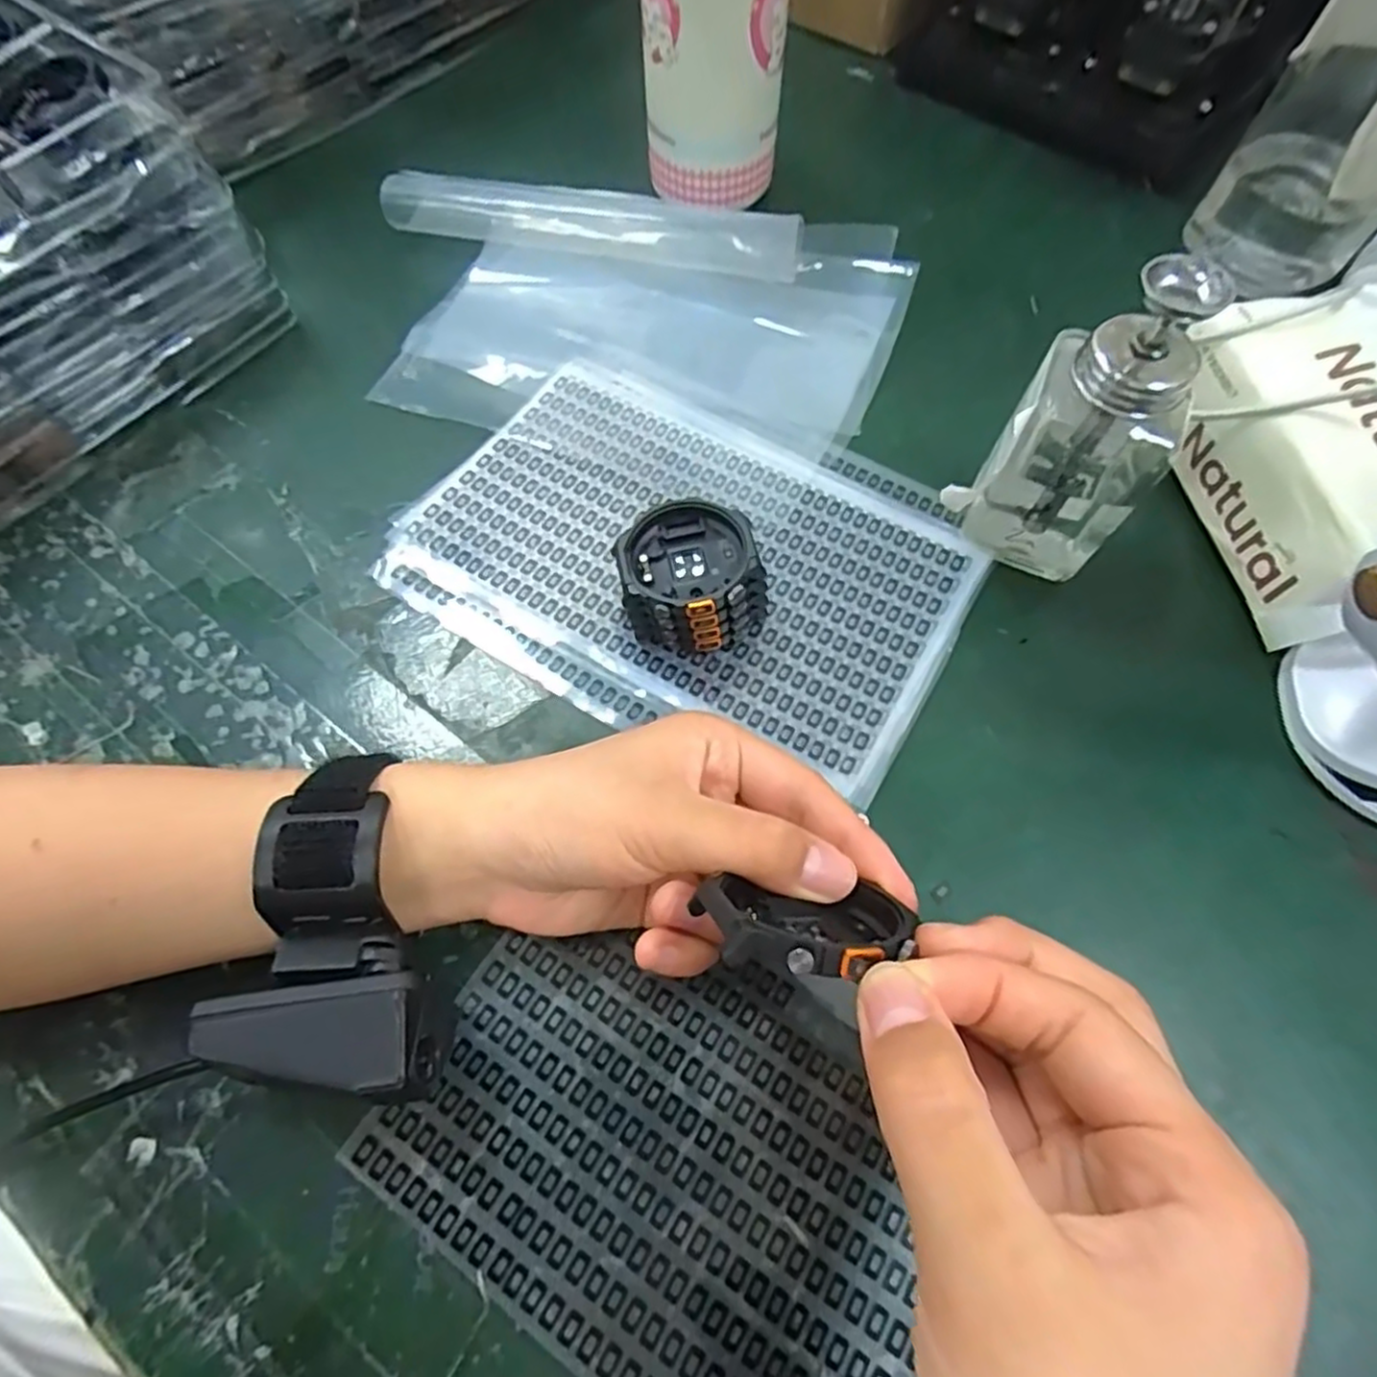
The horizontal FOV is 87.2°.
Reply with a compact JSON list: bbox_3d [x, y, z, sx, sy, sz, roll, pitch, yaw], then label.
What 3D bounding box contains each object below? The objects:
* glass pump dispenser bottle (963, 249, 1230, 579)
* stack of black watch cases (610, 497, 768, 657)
[{"bbox_3d":[0.153,-0.096,0.278,0.060,0.118,0.053,37,69,15],"label":"glass pump dispenser bottle"},{"bbox_3d":[0.001,-0.044,0.288,0.055,0.040,0.050,-9,65,-6],"label":"stack of black watch cases"}]

